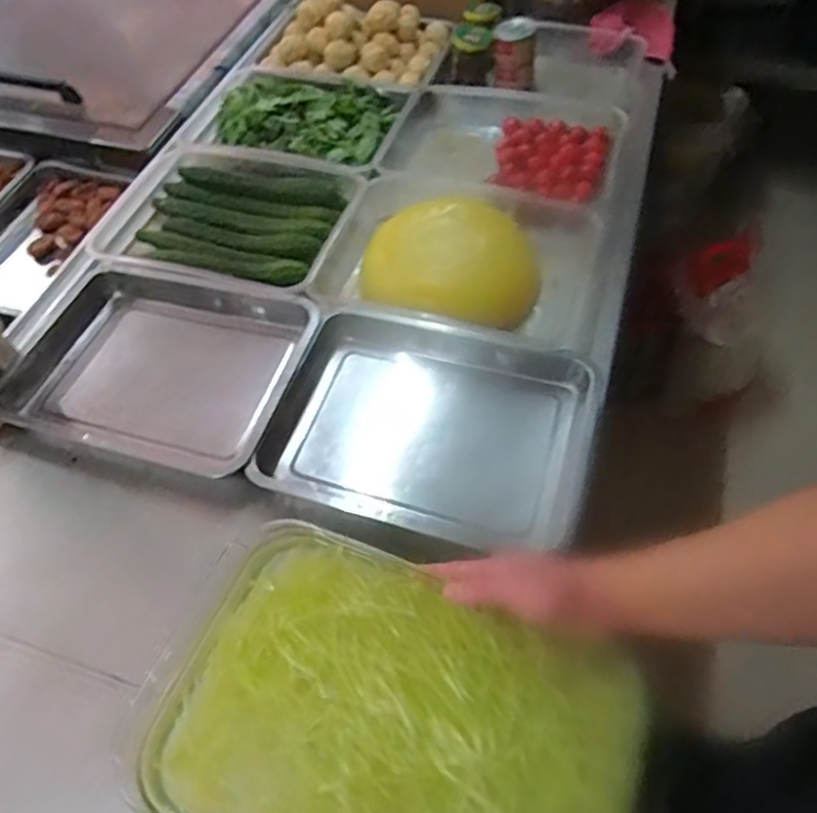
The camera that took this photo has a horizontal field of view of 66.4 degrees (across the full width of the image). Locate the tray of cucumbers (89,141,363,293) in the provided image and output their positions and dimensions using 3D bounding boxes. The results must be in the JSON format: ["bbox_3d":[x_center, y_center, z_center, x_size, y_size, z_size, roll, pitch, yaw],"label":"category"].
[{"bbox_3d":[-0.274,-0.277,0.937,0.372,0.060,0.264,13,58,12],"label":"tray of cucumbers"}]

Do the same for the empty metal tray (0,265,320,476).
[{"bbox_3d":[-0.306,-0.045,0.794,0.353,0.072,0.263,14,58,12],"label":"empty metal tray"}]

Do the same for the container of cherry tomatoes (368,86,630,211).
[{"bbox_3d":[0.154,-0.409,1.018,0.355,0.077,0.274,16,59,13],"label":"container of cherry tomatoes"}]

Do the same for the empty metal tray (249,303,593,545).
[{"bbox_3d":[0.018,0.030,0.724,0.352,0.074,0.266,10,57,10],"label":"empty metal tray"}]

